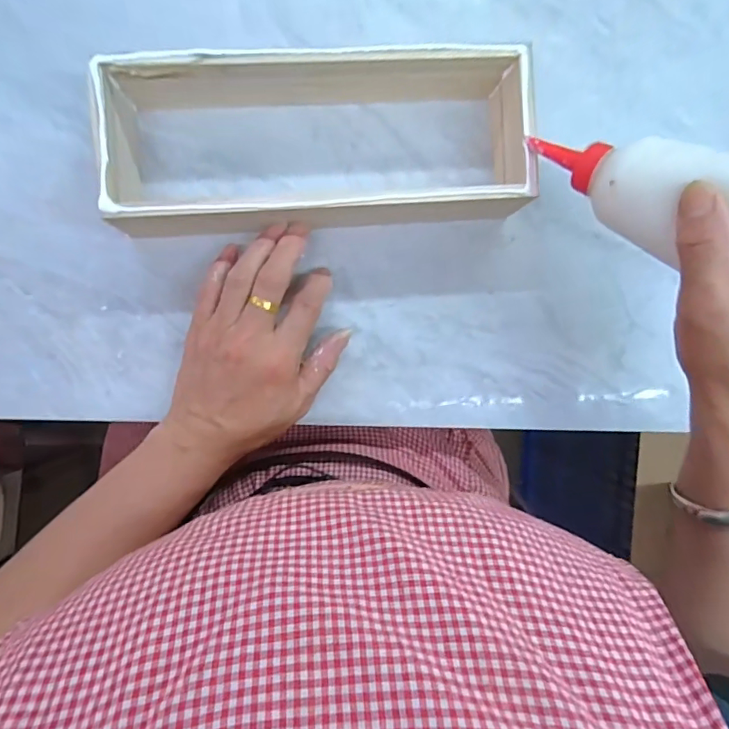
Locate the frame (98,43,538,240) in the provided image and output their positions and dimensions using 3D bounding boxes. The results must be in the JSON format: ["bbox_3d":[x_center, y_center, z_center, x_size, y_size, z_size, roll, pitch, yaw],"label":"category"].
[{"bbox_3d":[-0.028,-0.152,0.333,0.276,0.064,0.101,-7,92,-7],"label":"frame"}]

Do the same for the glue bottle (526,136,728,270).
[{"bbox_3d":[0.156,-0.100,0.273,0.047,0.151,0.041,-50,139,-3],"label":"glue bottle"}]

